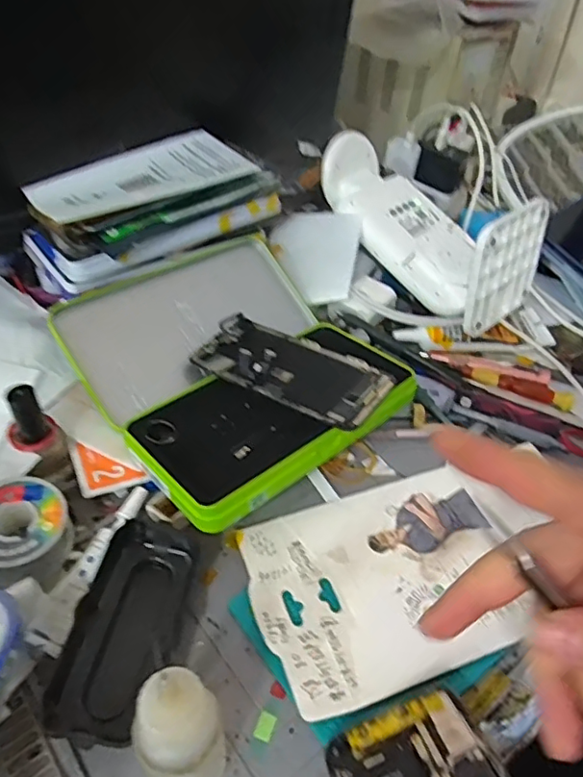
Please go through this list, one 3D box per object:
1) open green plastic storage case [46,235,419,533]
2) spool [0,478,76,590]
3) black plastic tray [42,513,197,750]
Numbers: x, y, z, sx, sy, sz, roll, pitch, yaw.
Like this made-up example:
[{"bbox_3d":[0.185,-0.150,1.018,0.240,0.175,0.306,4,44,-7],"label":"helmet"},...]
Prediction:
[{"bbox_3d":[-0.038,-0.019,0.412,0.198,0.049,0.204,-30,55,-31],"label":"open green plastic storage case"},{"bbox_3d":[-0.152,0.084,0.321,0.050,0.035,0.052,3,45,-3],"label":"spool"},{"bbox_3d":[-0.087,0.123,0.299,0.050,0.018,0.111,10,45,4],"label":"black plastic tray"}]

